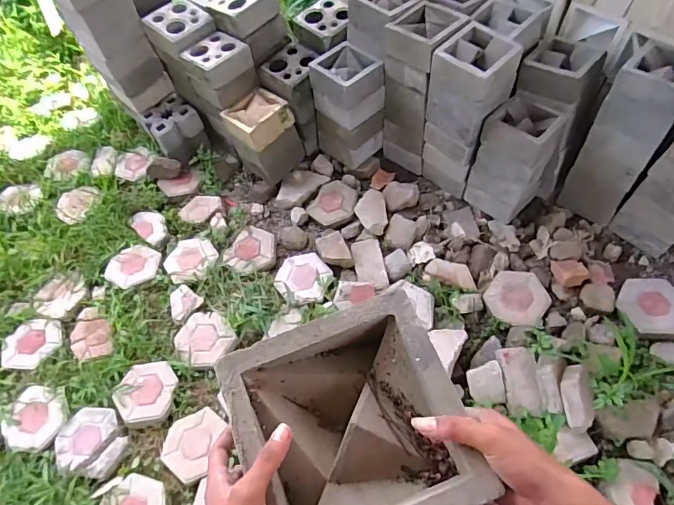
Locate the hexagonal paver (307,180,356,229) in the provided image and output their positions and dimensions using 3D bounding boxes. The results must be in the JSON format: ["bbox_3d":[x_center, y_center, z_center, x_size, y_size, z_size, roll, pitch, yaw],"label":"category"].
[{"bbox_3d":[-0.009,-0.199,1.859,0.193,0.050,0.219,18,61,16],"label":"hexagonal paver"}]

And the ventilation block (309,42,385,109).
[{"bbox_3d":[0.028,-0.658,1.703,0.200,0.108,0.219,-37,62,-17],"label":"ventilation block"}]

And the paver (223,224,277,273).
[{"bbox_3d":[-0.322,-0.008,1.767,0.197,0.043,0.188,22,62,18],"label":"paver"}]

